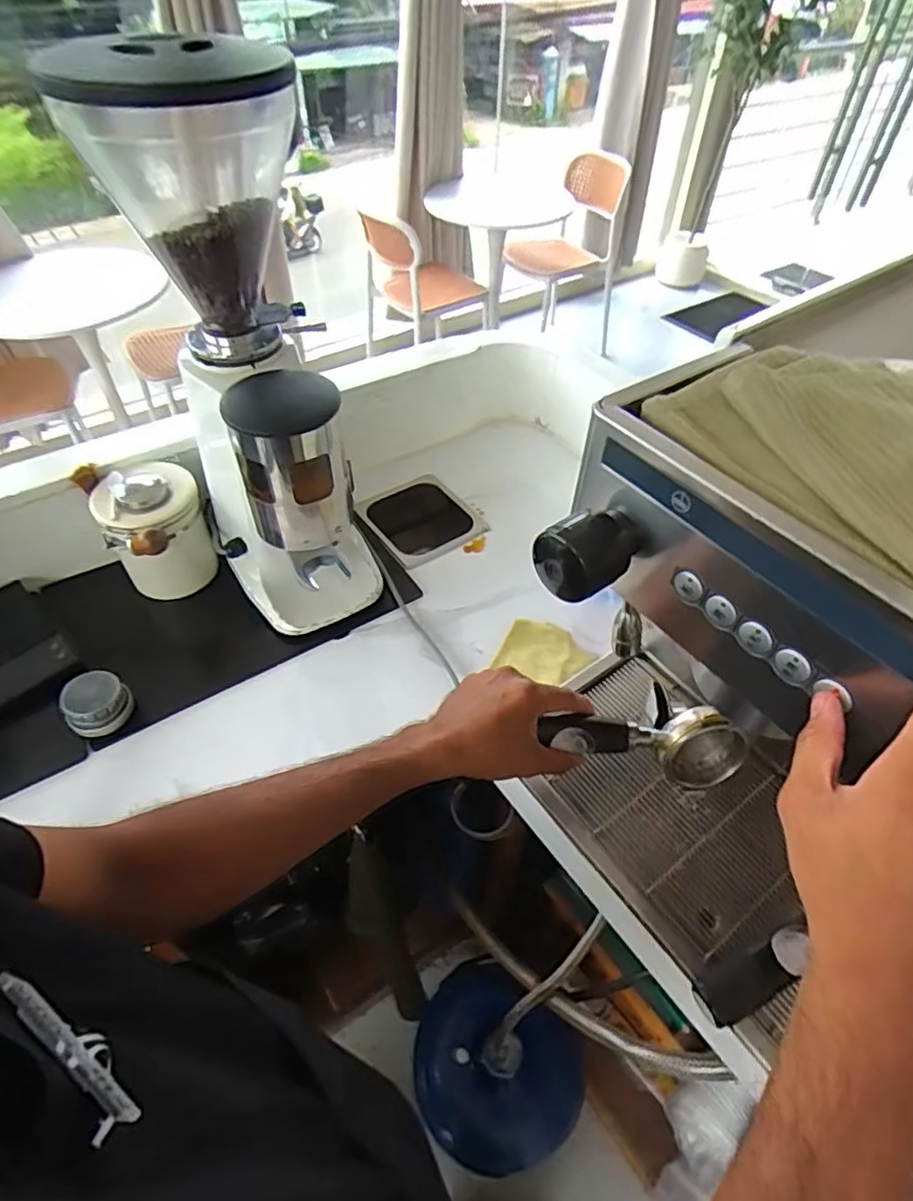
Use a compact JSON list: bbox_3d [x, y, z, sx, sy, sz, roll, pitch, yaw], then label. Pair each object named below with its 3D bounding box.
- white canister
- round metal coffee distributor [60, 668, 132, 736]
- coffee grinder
[{"bbox_3d":[-0.394,-0.076,0.854,0.124,0.168,0.142,-30,55,-24],"label":"white canister"},{"bbox_3d":[-0.420,0.119,0.733,0.063,0.041,0.072,35,57,27],"label":"round metal coffee distributor"},{"bbox_3d":[-0.225,-0.232,0.720,0.188,0.584,0.247,-26,54,-22],"label":"coffee grinder"}]

